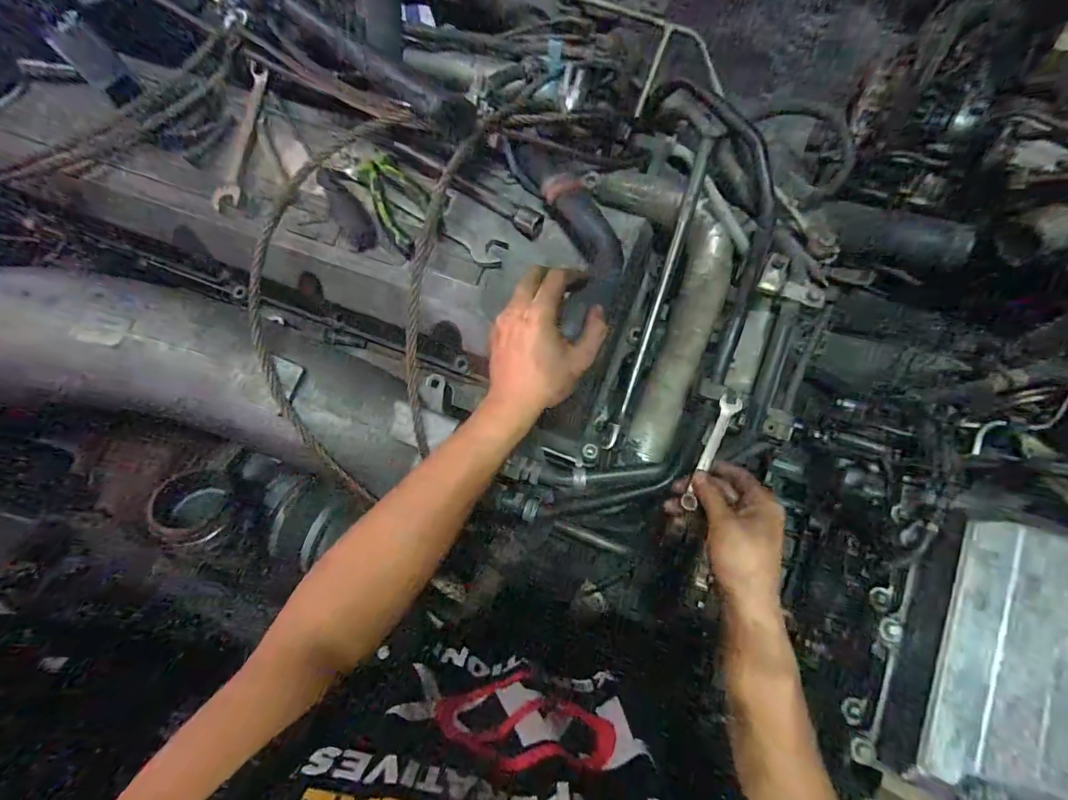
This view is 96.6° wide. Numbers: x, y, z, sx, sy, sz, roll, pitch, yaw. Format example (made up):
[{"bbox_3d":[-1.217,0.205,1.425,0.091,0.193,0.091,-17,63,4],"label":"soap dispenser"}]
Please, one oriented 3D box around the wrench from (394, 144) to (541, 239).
[{"bbox_3d":[-0.069,-0.219,0.492,0.174,0.023,0.020,31,77,8],"label":"wrench"}]

